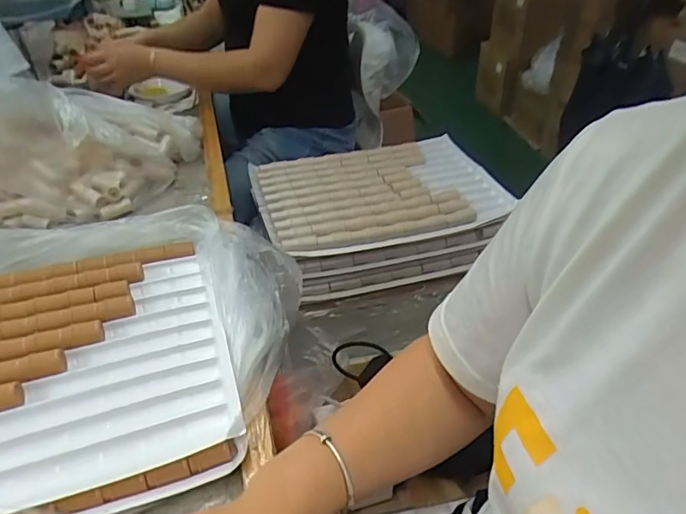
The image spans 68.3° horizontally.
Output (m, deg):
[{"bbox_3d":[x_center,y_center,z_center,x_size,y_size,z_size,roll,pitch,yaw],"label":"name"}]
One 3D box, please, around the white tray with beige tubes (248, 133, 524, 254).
[{"bbox_3d":[0.068,-0.130,0.970,0.441,0.032,0.298,-12,39,-14],"label":"white tray with beige tubes"}]

